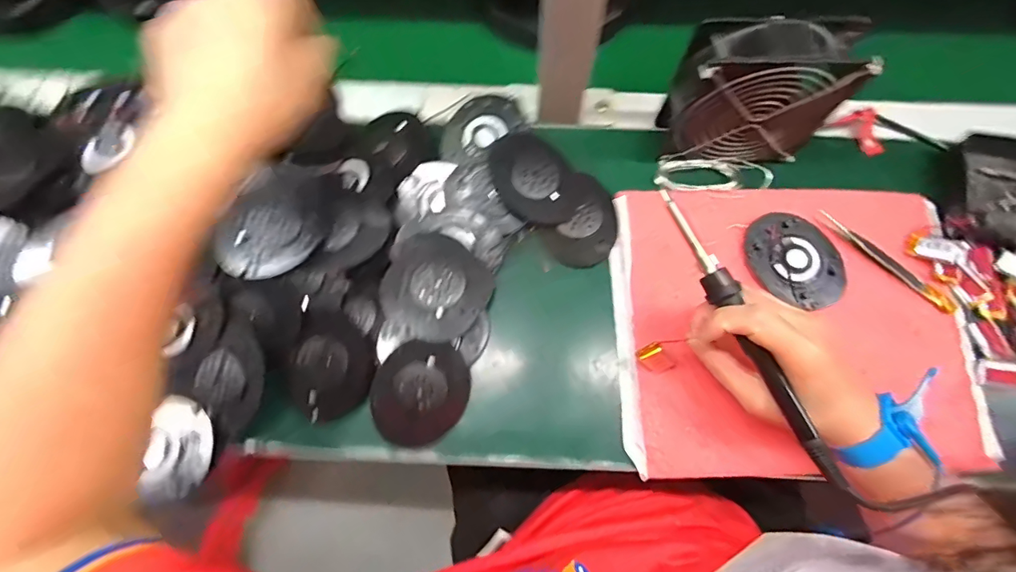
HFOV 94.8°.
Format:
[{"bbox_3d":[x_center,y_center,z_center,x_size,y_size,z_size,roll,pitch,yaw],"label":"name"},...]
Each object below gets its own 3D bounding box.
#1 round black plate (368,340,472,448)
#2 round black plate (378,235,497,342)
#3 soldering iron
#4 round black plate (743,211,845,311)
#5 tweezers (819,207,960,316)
[{"bbox_3d":[-0.066,0.081,0.356,0.071,0.007,0.076,0,89,-7],"label":"round black plate"},{"bbox_3d":[-0.059,-0.001,0.368,0.080,0.009,0.081,27,74,9],"label":"round black plate"},{"bbox_3d":[0.152,0.028,0.298,0.015,0.013,0.206,-26,81,-8],"label":"soldering iron"},{"bbox_3d":[0.241,-0.024,0.388,0.068,0.007,0.086,-31,75,-9],"label":"round black plate"},{"bbox_3d":[0.317,-0.022,0.391,0.128,0.013,0.012,39,76,12],"label":"tweezers"}]

